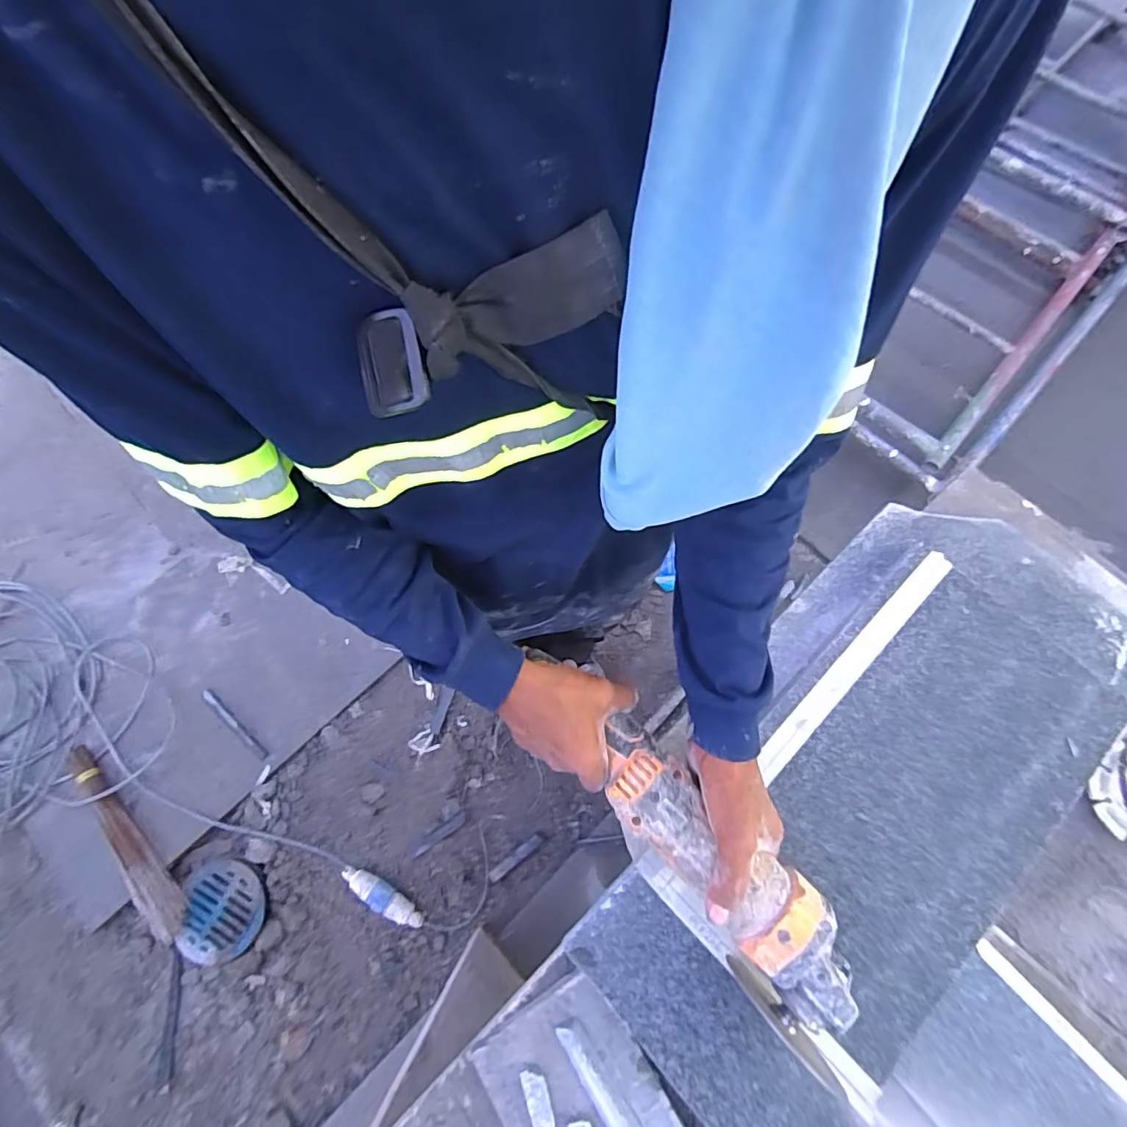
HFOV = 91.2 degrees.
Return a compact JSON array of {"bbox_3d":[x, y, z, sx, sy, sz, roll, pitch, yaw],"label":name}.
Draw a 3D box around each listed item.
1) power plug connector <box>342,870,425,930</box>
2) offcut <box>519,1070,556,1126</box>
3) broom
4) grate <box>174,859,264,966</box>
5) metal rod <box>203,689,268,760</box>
[{"bbox_3d":[-0.387,0.710,1.176,0.200,0.036,0.055,25,73,9],"label":"power plug connector"},{"bbox_3d":[-0.020,0.454,0.458,0.019,0.006,0.055,-17,72,-5],"label":"offcut"},{"bbox_3d":[-0.948,0.593,1.191,0.080,0.037,0.457,-32,74,-10],"label":"broom"},{"bbox_3d":[-0.728,0.737,1.171,0.163,0.016,0.183,-2,71,0],"label":"grate"},{"bbox_3d":[-0.763,0.374,1.283,0.217,0.016,0.024,41,76,13],"label":"metal rod"}]

